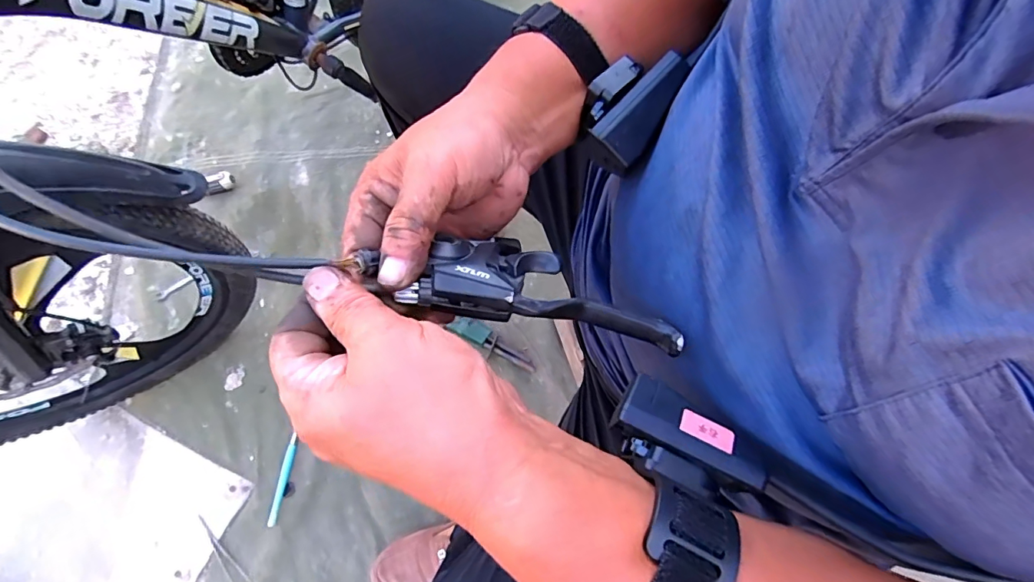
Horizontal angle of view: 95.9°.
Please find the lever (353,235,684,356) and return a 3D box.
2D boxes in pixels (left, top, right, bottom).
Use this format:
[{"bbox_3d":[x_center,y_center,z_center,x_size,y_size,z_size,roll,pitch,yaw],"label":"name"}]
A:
[{"bbox_3d":[0.004,-0.005,0.248,0.160,0.030,0.059,15,64,-6],"label":"lever"}]

